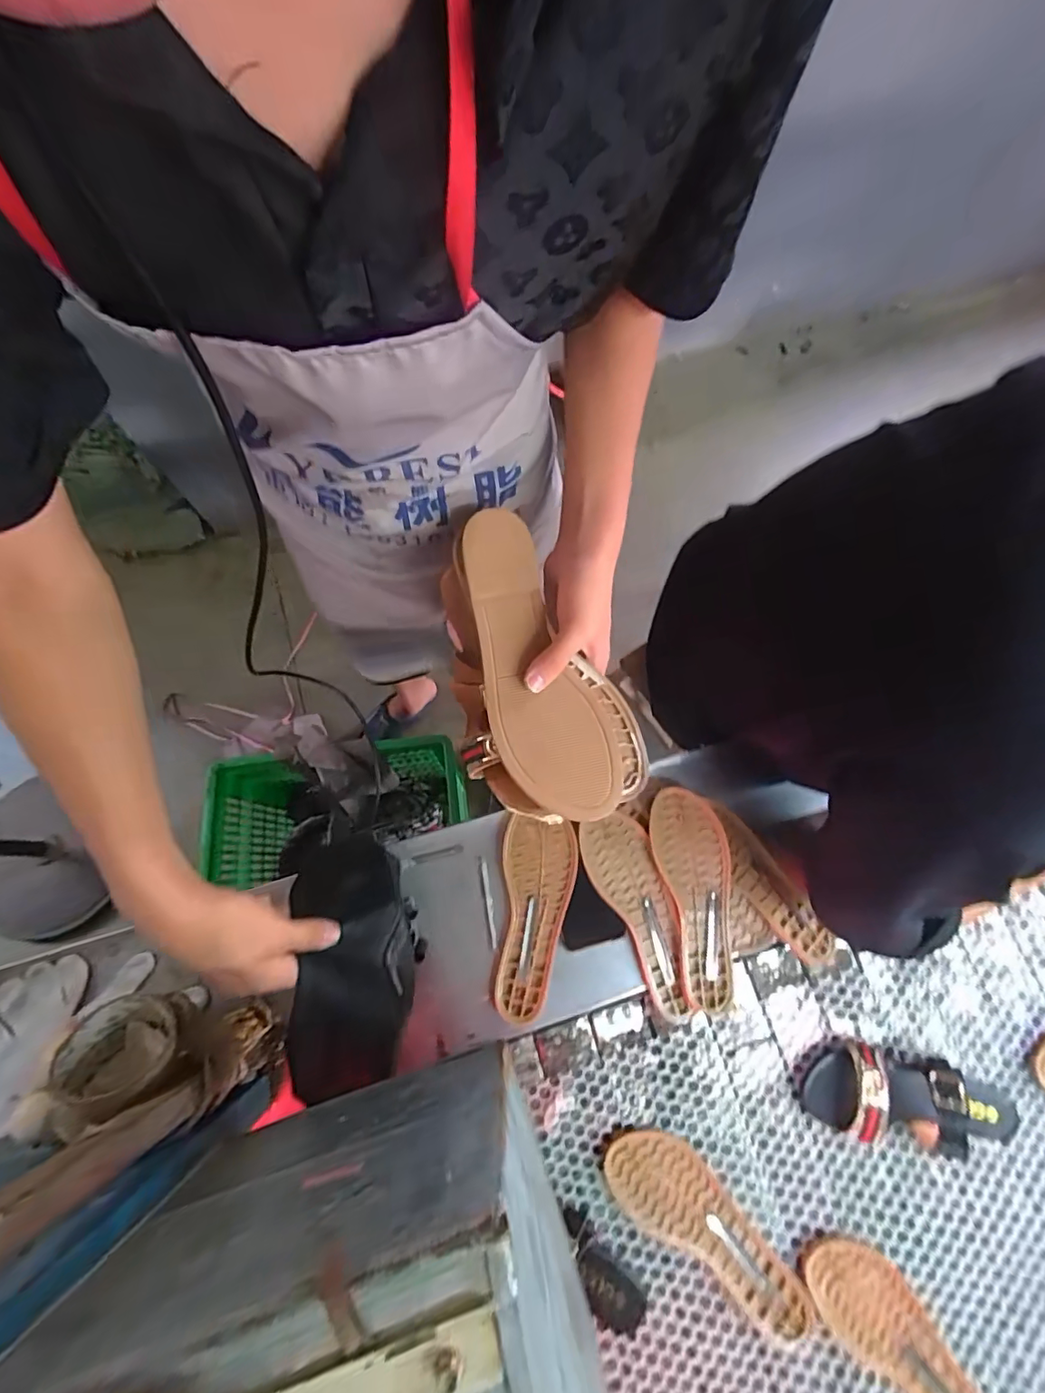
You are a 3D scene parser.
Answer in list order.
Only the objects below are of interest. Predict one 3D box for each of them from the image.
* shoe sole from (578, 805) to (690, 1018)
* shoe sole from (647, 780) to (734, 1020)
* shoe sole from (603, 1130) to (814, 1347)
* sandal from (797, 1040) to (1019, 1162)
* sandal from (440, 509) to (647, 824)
[{"bbox_3d":[0.133,0.248,0.585,0.080,0.017,0.223,-16,73,-6],"label":"shoe sole"},{"bbox_3d":[0.205,0.226,0.588,0.081,0.018,0.234,-8,73,-3],"label":"shoe sole"},{"bbox_3d":[0.192,0.548,0.524,0.237,0.014,0.080,37,75,11],"label":"shoe sole"},{"bbox_3d":[0.427,0.434,0.541,0.225,0.069,0.085,10,71,3],"label":"sandal"},{"bbox_3d":[0.001,-0.021,0.435,0.133,0.063,0.251,-21,82,-8],"label":"sandal"}]

